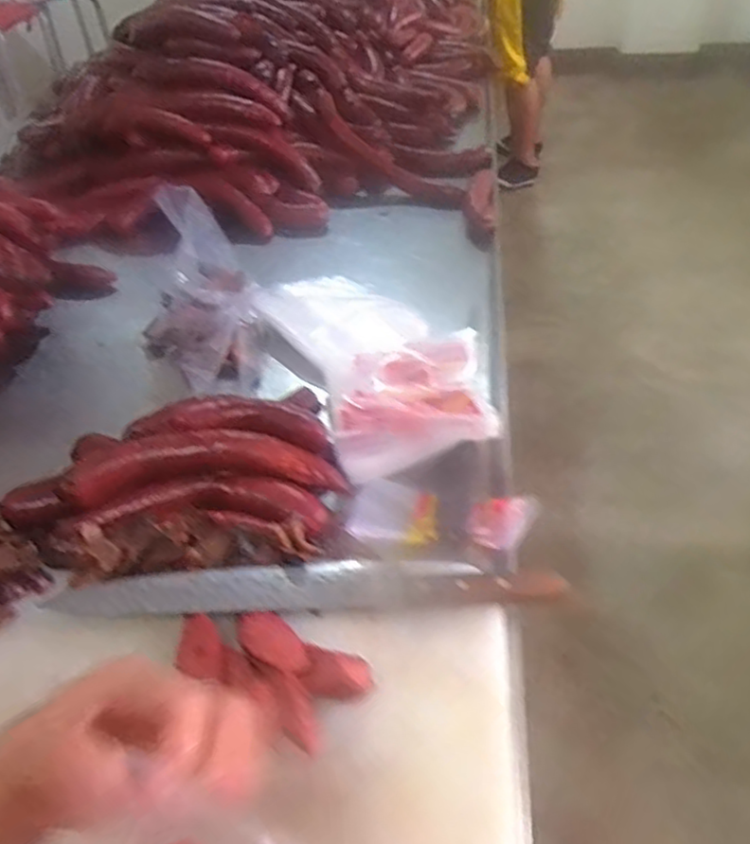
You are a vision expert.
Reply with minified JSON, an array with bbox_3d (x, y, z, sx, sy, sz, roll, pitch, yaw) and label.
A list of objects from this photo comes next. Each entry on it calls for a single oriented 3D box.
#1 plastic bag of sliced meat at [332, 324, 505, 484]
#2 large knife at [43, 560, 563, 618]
[{"bbox_3d":[0.036,-0.034,0.737,0.168,0.048,0.171,-9,42,-4],"label":"plastic bag of sliced meat"},{"bbox_3d":[-0.053,0.130,0.575,0.391,0.021,0.050,-6,42,-1],"label":"large knife"}]

